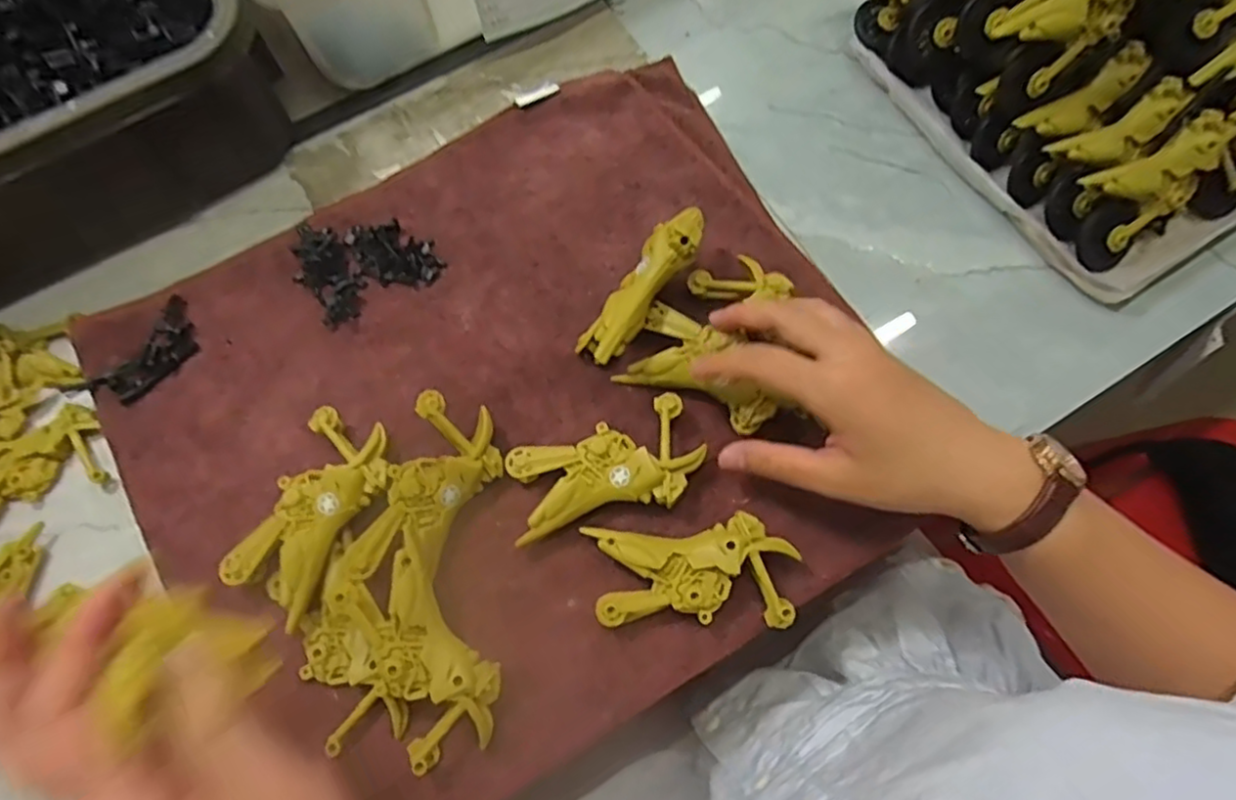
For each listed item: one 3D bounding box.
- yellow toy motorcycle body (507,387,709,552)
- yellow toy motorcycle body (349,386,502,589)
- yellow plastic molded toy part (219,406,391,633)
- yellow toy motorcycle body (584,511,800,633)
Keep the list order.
[{"bbox_3d":[-0.006,0.037,0.359,0.097,0.021,0.051,-20,73,-6],"label":"yellow toy motorcycle body"},{"bbox_3d":[-0.096,0.049,0.350,0.047,0.038,0.095,27,74,9],"label":"yellow toy motorcycle body"},{"bbox_3d":[-0.154,0.058,0.354,0.050,0.024,0.099,23,74,8],"label":"yellow plastic molded toy part"},{"bbox_3d":[0.037,0.086,0.341,0.095,0.023,0.050,-3,72,0],"label":"yellow toy motorcycle body"}]

